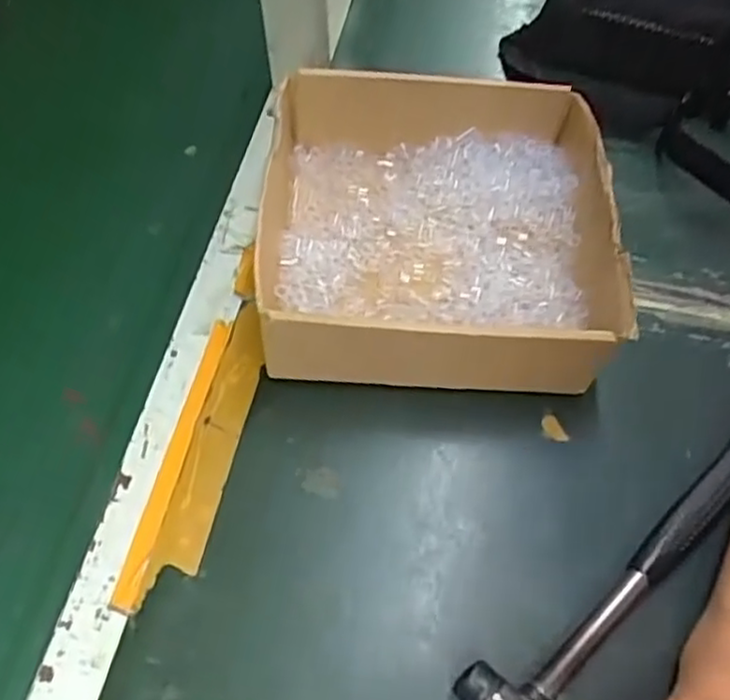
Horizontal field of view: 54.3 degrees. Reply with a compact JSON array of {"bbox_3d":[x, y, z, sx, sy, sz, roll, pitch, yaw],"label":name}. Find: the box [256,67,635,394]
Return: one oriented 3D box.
[{"bbox_3d":[0.048,-0.078,0.472,0.218,0.089,0.215,3,58,2],"label":"box"}]

